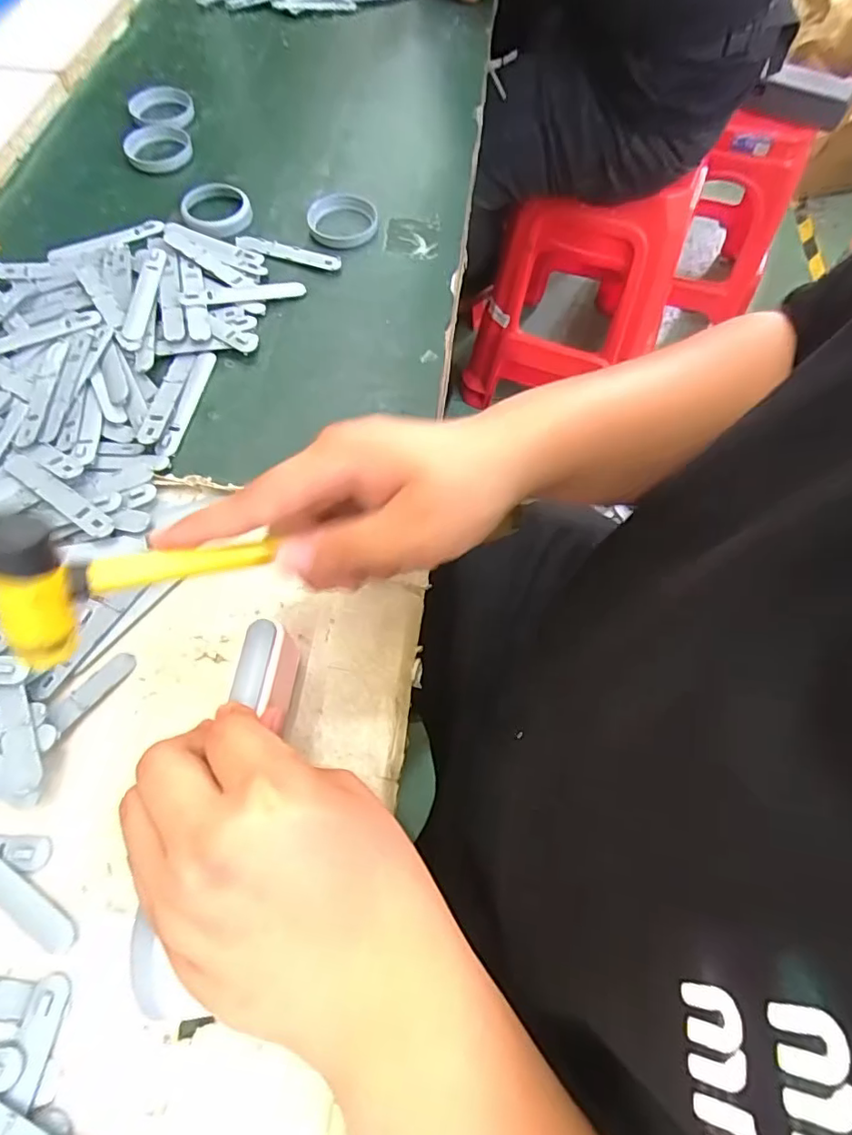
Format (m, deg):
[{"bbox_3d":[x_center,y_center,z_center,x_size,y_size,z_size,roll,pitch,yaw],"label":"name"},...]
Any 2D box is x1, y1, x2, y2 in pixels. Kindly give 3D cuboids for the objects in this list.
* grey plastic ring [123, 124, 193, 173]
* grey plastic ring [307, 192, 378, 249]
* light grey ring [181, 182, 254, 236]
[{"bbox_3d":[-0.255,-0.394,0.522,0.065,0.011,0.065,3,65,1],"label":"grey plastic ring"},{"bbox_3d":[-0.071,-0.296,0.476,0.058,0.014,0.065,-5,65,-3],"label":"grey plastic ring"},{"bbox_3d":[-0.177,-0.308,0.477,0.056,0.017,0.055,0,65,0],"label":"light grey ring"}]

